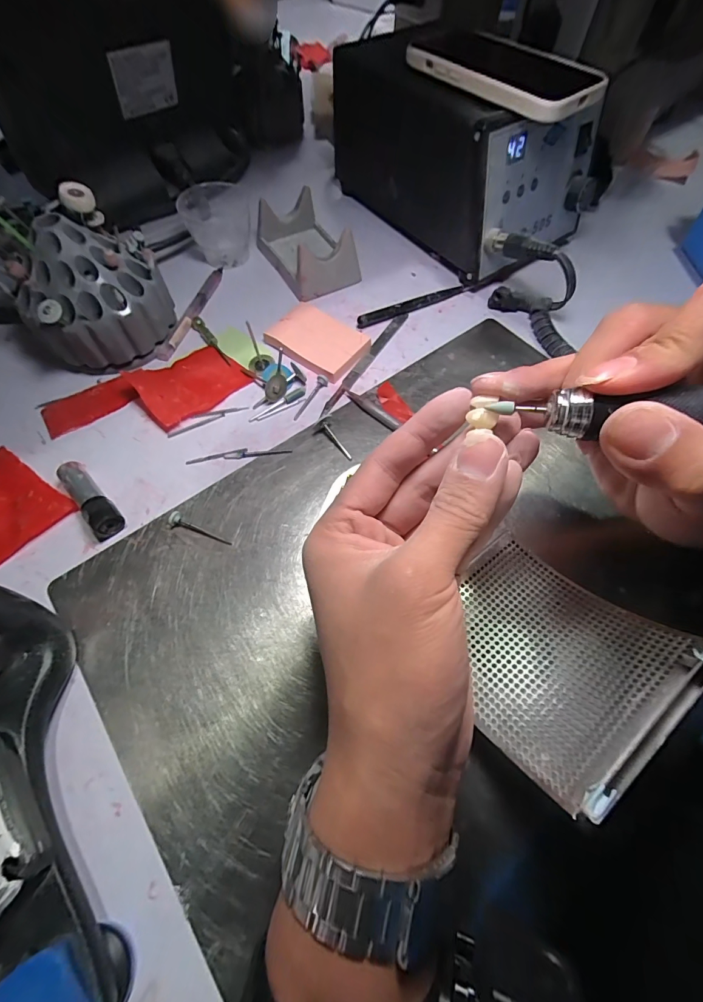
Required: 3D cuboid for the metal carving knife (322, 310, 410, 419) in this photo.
[{"bbox_3d":[0.013,-0.117,0.319,0.011,0.005,0.133,28,66,13],"label":"metal carving knife"}]

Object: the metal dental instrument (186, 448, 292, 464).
[{"bbox_3d":[-0.081,-0.034,0.277,0.074,0.004,0.007,-6,63,-3],"label":"metal dental instrument"}]

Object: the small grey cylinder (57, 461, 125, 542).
[{"bbox_3d":[-0.171,-0.002,0.252,0.019,0.018,0.060,-39,69,-18],"label":"small grey cylinder"}]

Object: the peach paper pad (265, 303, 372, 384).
[{"bbox_3d":[-0.027,-0.135,0.323,0.078,0.012,0.053,34,68,16],"label":"peach paper pad"}]

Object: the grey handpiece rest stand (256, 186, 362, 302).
[{"bbox_3d":[-0.041,-0.237,0.358,0.066,0.038,0.102,-25,66,-13],"label":"grey handpiece rest stand"}]

